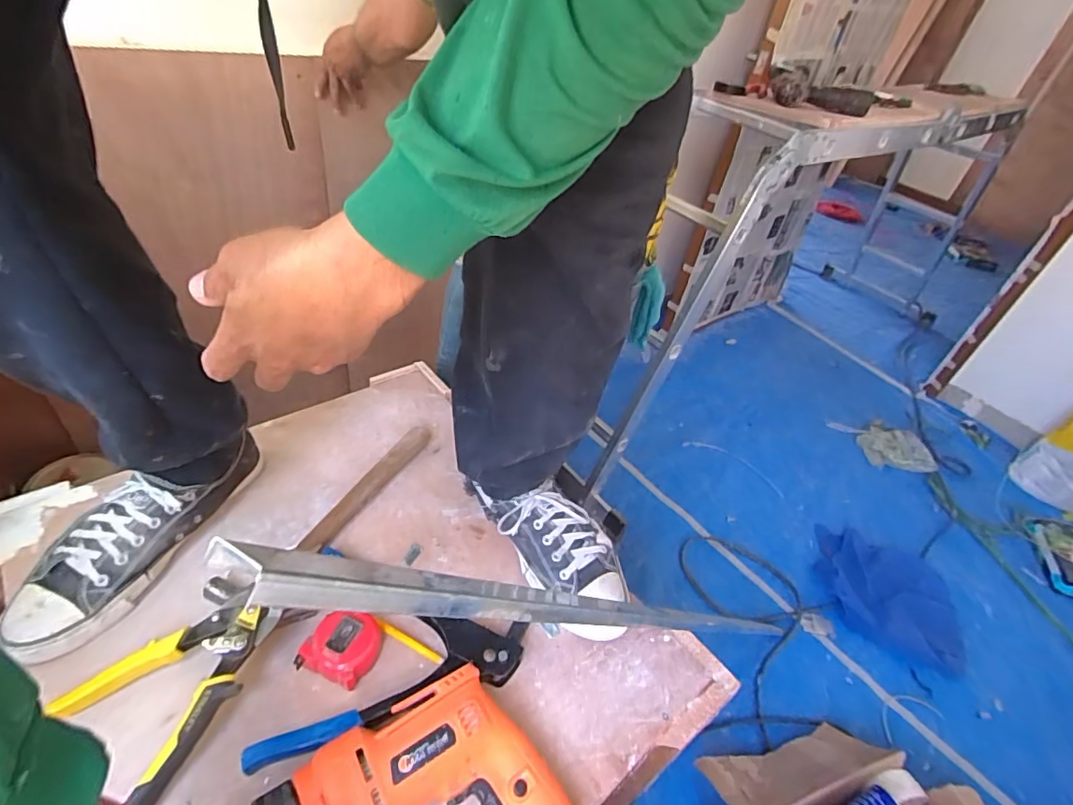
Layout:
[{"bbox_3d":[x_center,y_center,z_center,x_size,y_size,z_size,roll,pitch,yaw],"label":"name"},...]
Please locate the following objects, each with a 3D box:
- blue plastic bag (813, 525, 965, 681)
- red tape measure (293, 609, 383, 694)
[{"bbox_3d":[0.885,0.463,1.319,0.316,0.084,0.348,17,42,10],"label":"blue plastic bag"},{"bbox_3d":[-0.186,0.238,0.509,0.067,0.043,0.058,21,43,14],"label":"red tape measure"}]

